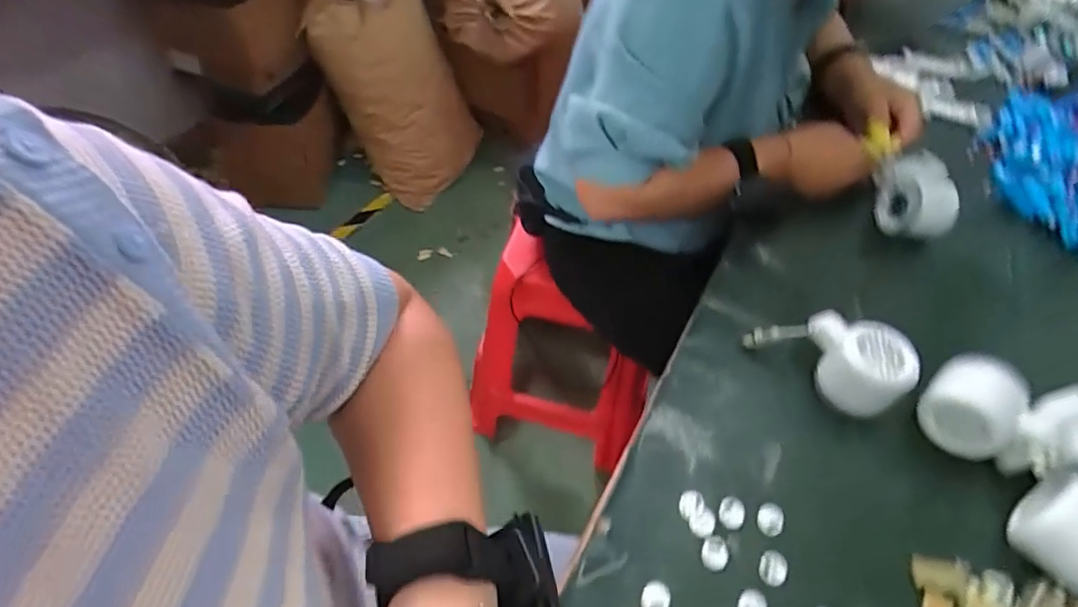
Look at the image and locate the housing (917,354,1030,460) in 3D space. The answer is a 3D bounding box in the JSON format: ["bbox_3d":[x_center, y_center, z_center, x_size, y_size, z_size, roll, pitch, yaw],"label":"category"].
[{"bbox_3d":[0.334,0.078,0.427,0.059,0.059,0.049,35,54,25],"label":"housing"}]

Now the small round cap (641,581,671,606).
[{"bbox_3d":[0.073,0.185,0.346,0.016,0.004,0.022,32,52,22],"label":"small round cap"}]

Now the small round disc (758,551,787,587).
[{"bbox_3d":[0.154,0.174,0.363,0.018,0.004,0.022,19,48,12],"label":"small round disc"}]

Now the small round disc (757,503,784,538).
[{"bbox_3d":[0.162,0.151,0.387,0.018,0.006,0.022,19,48,12],"label":"small round disc"}]

